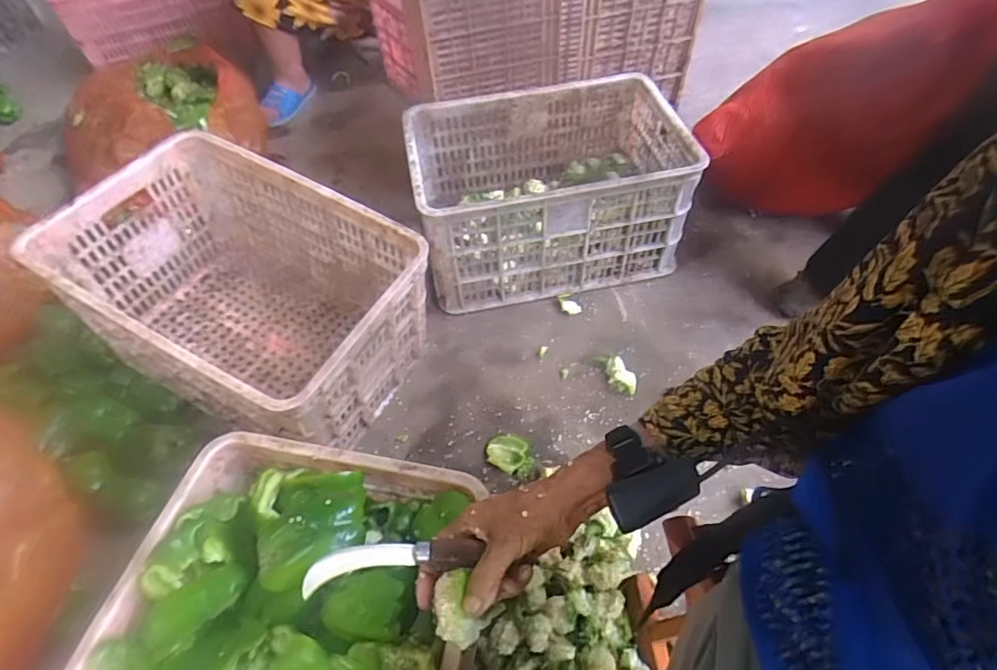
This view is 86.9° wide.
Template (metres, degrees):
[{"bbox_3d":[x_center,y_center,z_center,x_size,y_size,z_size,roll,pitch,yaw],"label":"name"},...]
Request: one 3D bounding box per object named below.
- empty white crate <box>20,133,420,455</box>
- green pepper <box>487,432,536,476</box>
[{"bbox_3d":[-0.437,-0.060,0.942,0.584,0.337,0.365,24,56,20],"label":"empty white crate"},{"bbox_3d":[0.024,0.211,0.933,0.095,0.020,0.065,27,57,22],"label":"green pepper"}]

